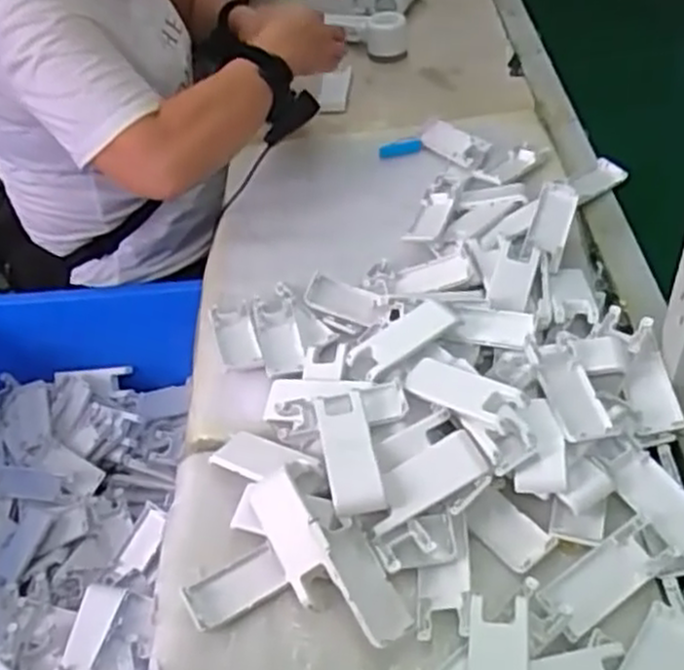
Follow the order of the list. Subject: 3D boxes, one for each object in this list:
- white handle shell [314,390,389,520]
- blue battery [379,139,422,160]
[{"bbox_3d":[0.005,0.095,0.600,0.038,0.031,0.101,-12,46,-4],"label":"white handle shell"},{"bbox_3d":[0.072,-0.227,0.945,0.052,0.017,0.013,-10,44,14],"label":"blue battery"}]

